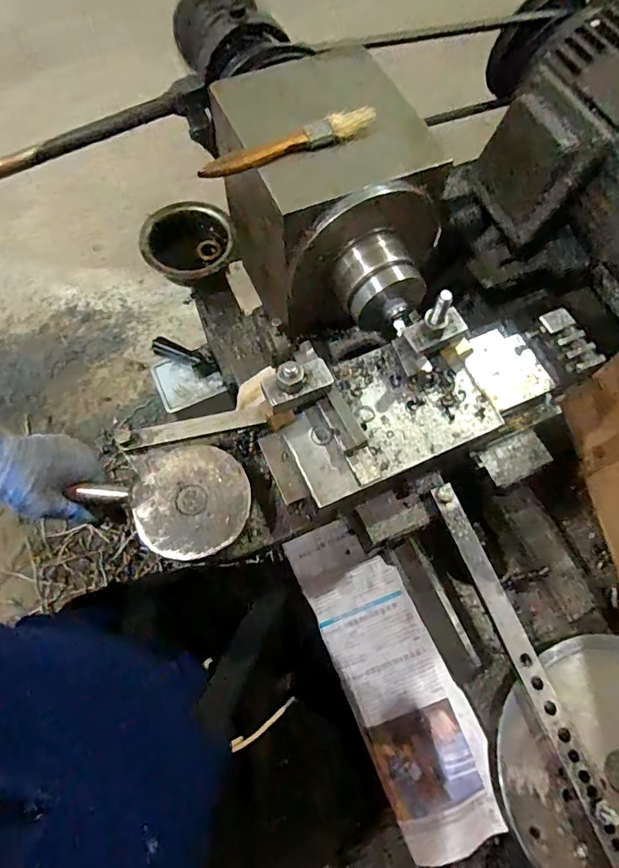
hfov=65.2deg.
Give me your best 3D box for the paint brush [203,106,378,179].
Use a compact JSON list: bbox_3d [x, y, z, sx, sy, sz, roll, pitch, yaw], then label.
[{"bbox_3d":[-0.015,-0.233,0.390,0.150,0.016,0.019,-23,69,-11],"label":"paint brush"}]

